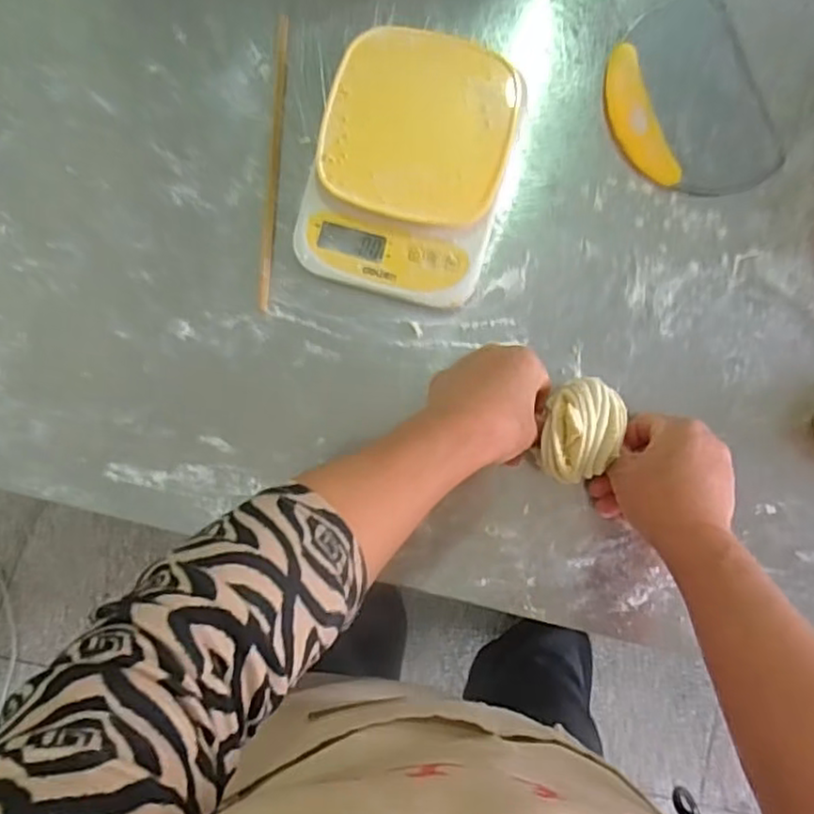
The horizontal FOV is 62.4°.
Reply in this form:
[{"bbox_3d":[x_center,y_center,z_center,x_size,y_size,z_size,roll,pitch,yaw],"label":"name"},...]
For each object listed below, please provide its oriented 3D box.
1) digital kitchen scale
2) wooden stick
[{"bbox_3d":[0.002,-0.185,0.523,0.145,0.036,0.192,15,90,3],"label":"digital kitchen scale"},{"bbox_3d":[-0.106,-0.194,0.540,0.009,0.007,0.231,5,89,3],"label":"wooden stick"}]

